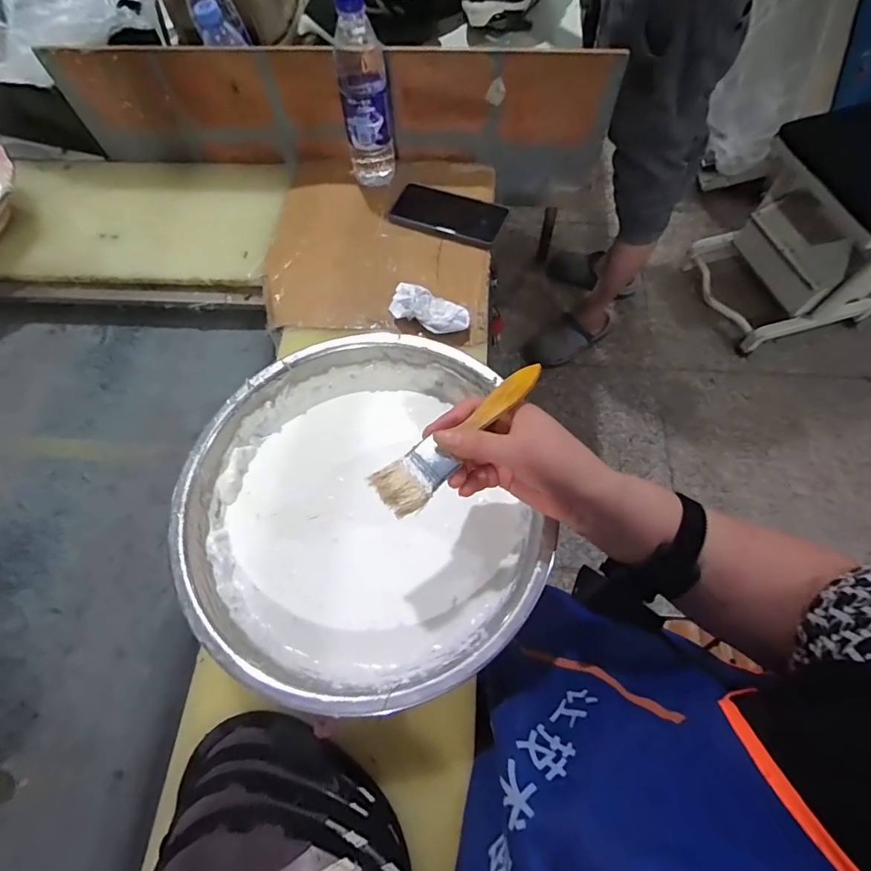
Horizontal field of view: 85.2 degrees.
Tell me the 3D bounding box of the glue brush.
[{"bbox_3d":[0.022,-0.001,0.356,0.155,0.013,0.037,-40,69,-10],"label":"glue brush"}]

